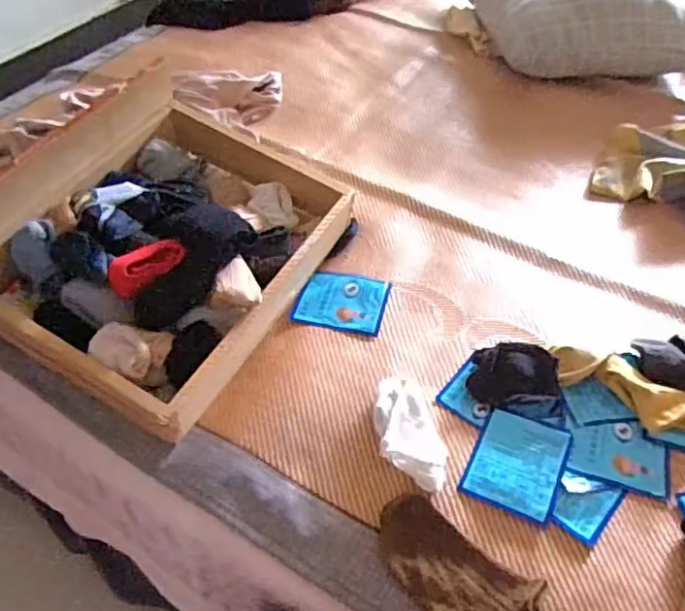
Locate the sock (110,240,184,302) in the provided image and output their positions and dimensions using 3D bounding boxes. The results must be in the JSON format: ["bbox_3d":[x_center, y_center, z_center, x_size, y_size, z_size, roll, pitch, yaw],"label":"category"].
[{"bbox_3d":[-0.208,-0.043,0.646,0.038,0.030,0.080,36,58,28],"label":"sock"}]

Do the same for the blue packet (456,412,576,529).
[{"bbox_3d":[0.177,0.157,0.612,0.086,0.009,0.108,21,54,18],"label":"blue packet"}]

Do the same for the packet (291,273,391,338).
[{"bbox_3d":[0.000,-0.006,0.752,0.108,0.006,0.087,10,52,10],"label":"packet"}]

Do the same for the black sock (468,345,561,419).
[{"bbox_3d":[0.186,0.079,0.655,0.093,0.034,0.068,5,51,6],"label":"black sock"}]

